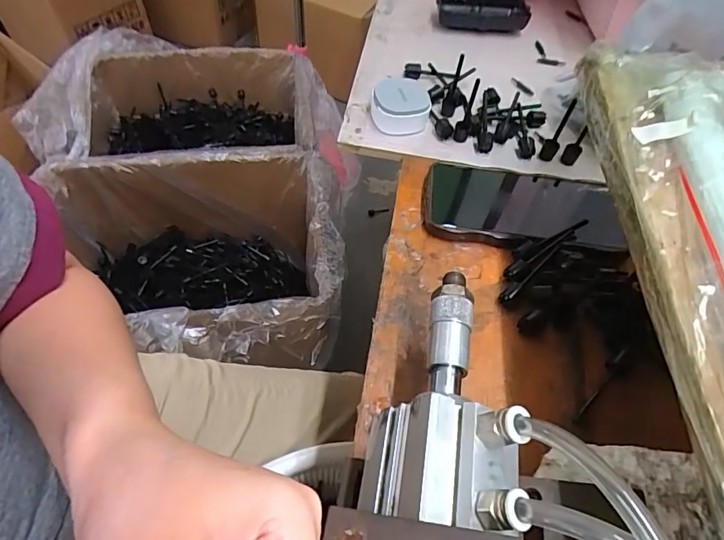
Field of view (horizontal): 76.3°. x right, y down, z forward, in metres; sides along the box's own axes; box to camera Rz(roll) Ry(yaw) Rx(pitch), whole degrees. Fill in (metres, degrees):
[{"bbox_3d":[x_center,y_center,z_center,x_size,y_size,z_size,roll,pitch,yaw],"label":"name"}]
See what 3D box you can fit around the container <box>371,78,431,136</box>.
[{"bbox_3d":[0.038,-0.161,0.445,0.054,0.032,0.057,2,56,-3],"label":"container"}]

